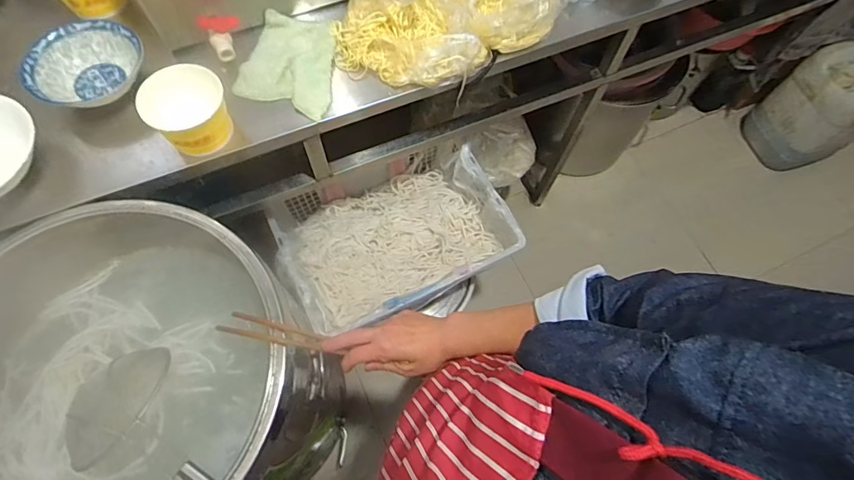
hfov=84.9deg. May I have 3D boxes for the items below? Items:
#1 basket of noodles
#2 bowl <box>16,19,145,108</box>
[{"bbox_3d":[-0.072,-0.013,1.043,0.472,0.125,0.336,-25,71,-12],"label":"basket of noodles"},{"bbox_3d":[-0.556,-0.280,0.765,0.145,0.054,0.166,34,70,11],"label":"bowl"}]

